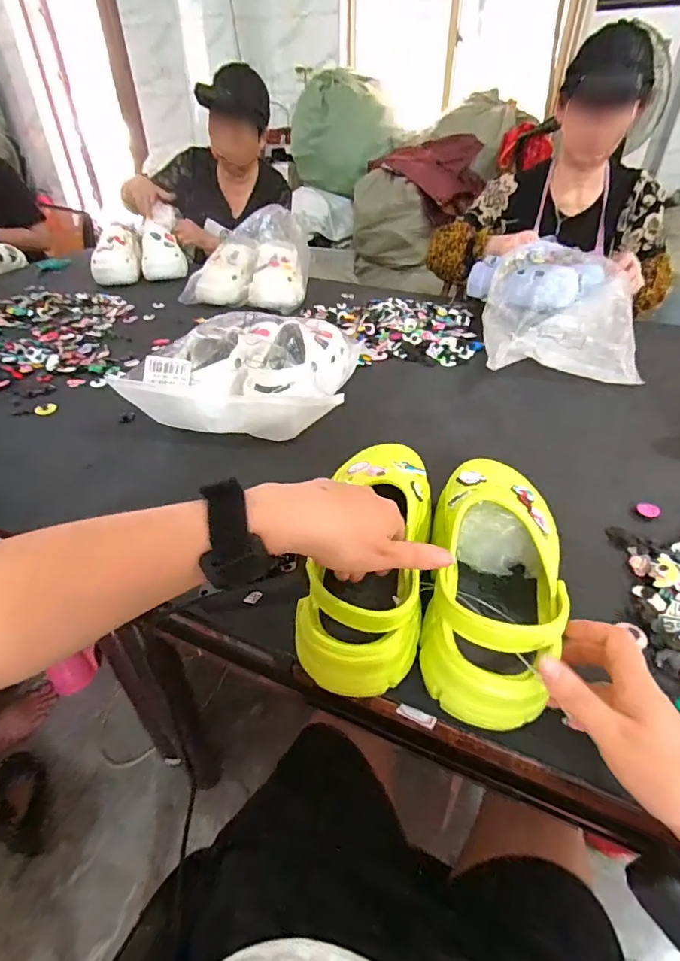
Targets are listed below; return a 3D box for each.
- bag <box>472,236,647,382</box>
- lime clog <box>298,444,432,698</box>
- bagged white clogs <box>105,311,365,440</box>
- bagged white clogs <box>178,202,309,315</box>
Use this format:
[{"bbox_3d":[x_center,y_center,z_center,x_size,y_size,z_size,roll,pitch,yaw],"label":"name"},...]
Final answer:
[{"bbox_3d":[0.392,-0.325,0.876,0.248,0.139,0.334,5,39,6],"label":"bag"},{"bbox_3d":[0.032,0.050,0.425,0.094,0.078,0.249,9,50,11],"label":"lime clog"},{"bbox_3d":[-0.139,-0.174,0.730,0.309,0.114,0.236,3,39,4],"label":"bagged white clogs"},{"bbox_3d":[-0.214,-0.536,1.143,0.274,0.154,0.270,5,39,6],"label":"bagged white clogs"}]

